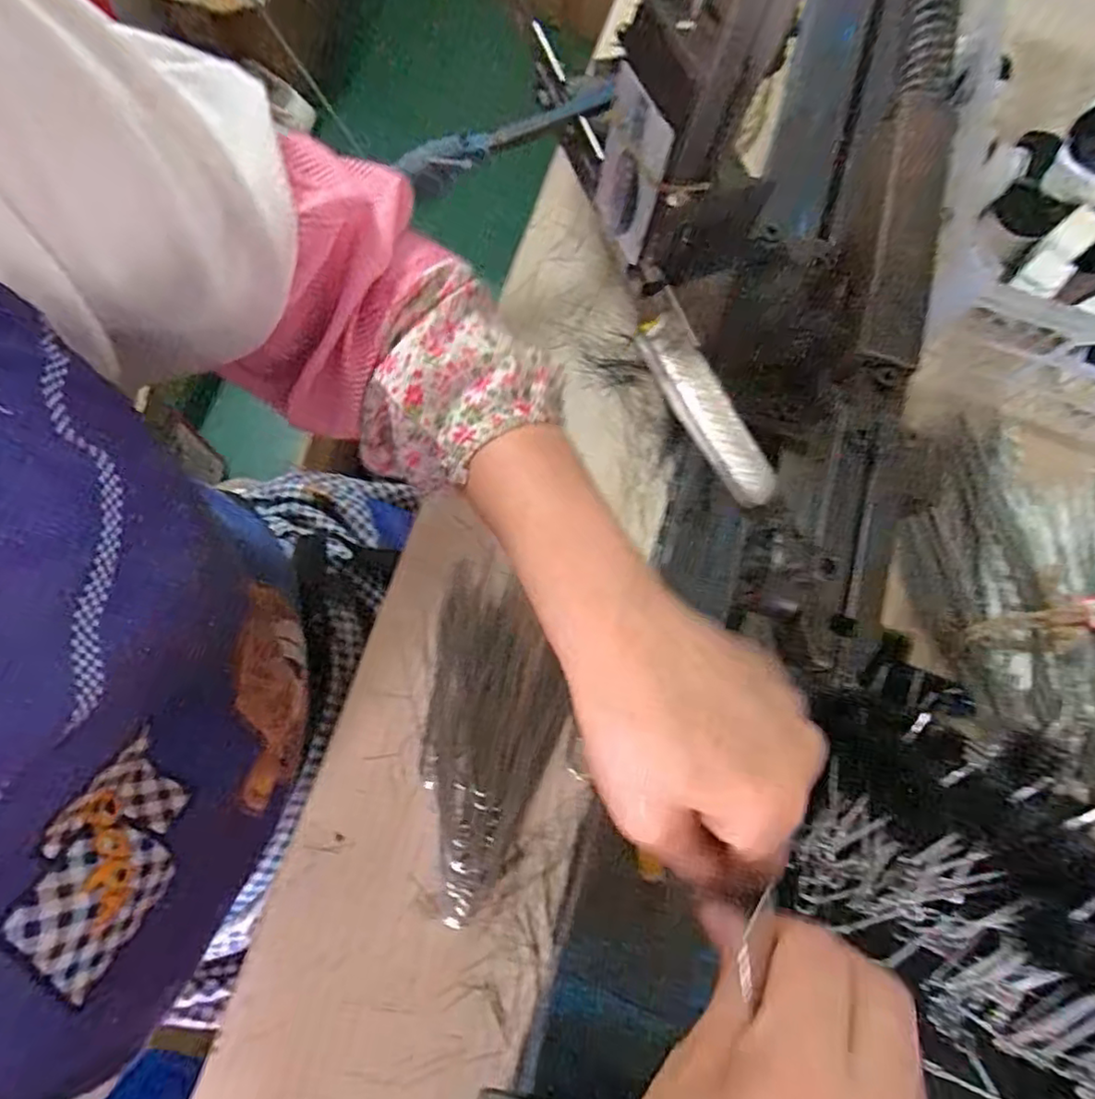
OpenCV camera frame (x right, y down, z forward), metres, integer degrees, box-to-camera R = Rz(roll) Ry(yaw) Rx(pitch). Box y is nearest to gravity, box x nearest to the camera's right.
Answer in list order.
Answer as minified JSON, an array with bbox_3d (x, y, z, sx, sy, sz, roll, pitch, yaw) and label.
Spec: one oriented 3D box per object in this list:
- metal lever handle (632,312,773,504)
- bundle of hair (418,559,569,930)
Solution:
[{"bbox_3d":[0.062,-0.052,0.239,0.017,0.011,0.081,-40,105,-8],"label":"metal lever handle"},{"bbox_3d":[-0.034,0.114,0.377,0.080,0.017,0.192,6,75,-5],"label":"bundle of hair"}]

